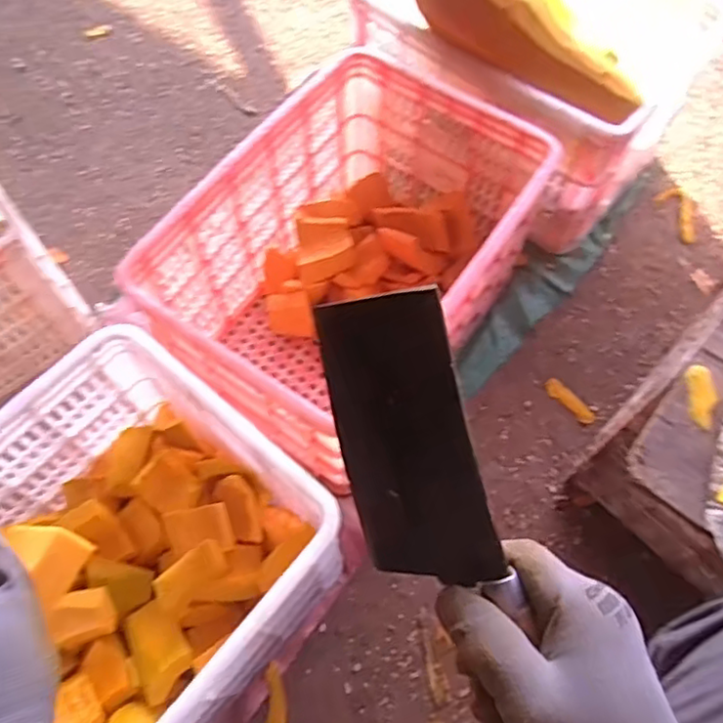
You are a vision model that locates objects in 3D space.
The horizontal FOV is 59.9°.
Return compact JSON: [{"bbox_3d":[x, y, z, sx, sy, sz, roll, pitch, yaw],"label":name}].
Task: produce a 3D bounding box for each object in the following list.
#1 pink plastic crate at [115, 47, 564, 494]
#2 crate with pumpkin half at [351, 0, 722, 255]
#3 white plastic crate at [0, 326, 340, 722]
[{"bbox_3d":[-0.005,-0.138,0.892,0.343,0.275,0.518,34,69,15],"label":"pink plastic crate"},{"bbox_3d":[0.276,-0.536,1.027,0.519,0.307,0.409,41,71,18],"label":"crate with pumpkin half"},{"bbox_3d":[-0.298,0.259,0.650,0.335,0.227,0.501,37,70,16],"label":"white plastic crate"}]

